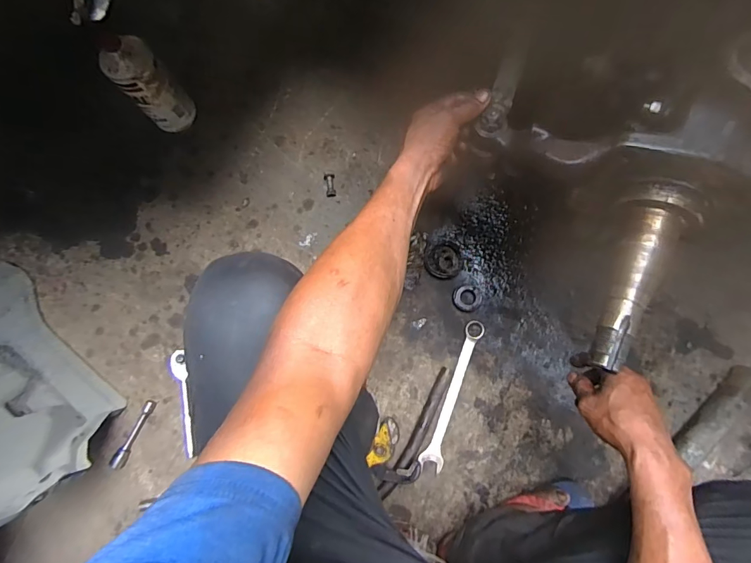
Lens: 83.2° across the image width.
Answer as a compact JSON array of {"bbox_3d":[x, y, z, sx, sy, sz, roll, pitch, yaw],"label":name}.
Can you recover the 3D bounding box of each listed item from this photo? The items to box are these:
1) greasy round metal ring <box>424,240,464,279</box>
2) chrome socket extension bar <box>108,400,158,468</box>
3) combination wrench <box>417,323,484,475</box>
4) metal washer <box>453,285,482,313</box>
[{"bbox_3d":[0.130,-0.040,0.795,0.072,0.030,0.069,0,81,3],"label":"greasy round metal ring"},{"bbox_3d":[-0.439,0.276,0.767,0.024,0.023,0.125,21,83,6],"label":"chrome socket extension bar"},{"bbox_3d":[0.142,0.203,0.765,0.039,0.010,0.271,20,83,6],"label":"combination wrench"},{"bbox_3d":[0.173,0.031,0.791,0.052,0.007,0.053,0,81,3],"label":"metal washer"}]

